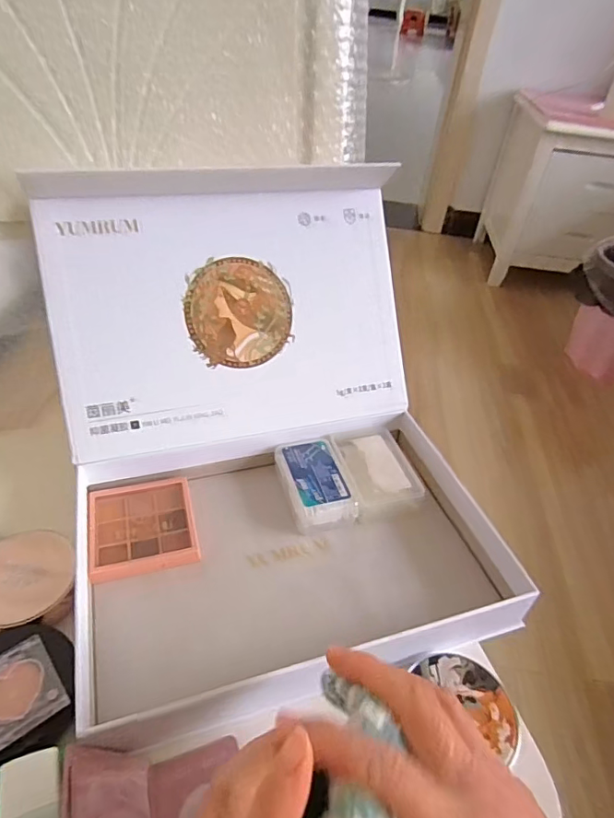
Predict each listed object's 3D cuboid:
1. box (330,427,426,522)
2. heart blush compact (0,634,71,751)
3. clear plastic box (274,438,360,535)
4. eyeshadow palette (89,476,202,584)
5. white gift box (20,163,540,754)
[{"bbox_3d":[0.059,0.055,0.446,0.057,0.024,0.085,-8,45,-15],"label":"box"},{"bbox_3d":[-0.164,0.157,0.286,0.045,0.010,0.049,-28,53,-31],"label":"heart blush compact"},{"bbox_3d":[0.006,0.063,0.433,0.053,0.025,0.083,-10,46,-17],"label":"clear plastic box"},{"bbox_3d":[-0.126,0.089,0.397,0.076,0.009,0.083,-9,45,-16],"label":"eyeshadow palette"},{"bbox_3d":[-0.029,-0.001,0.380,0.285,0.201,0.337,-9,45,-16],"label":"white gift box"}]

